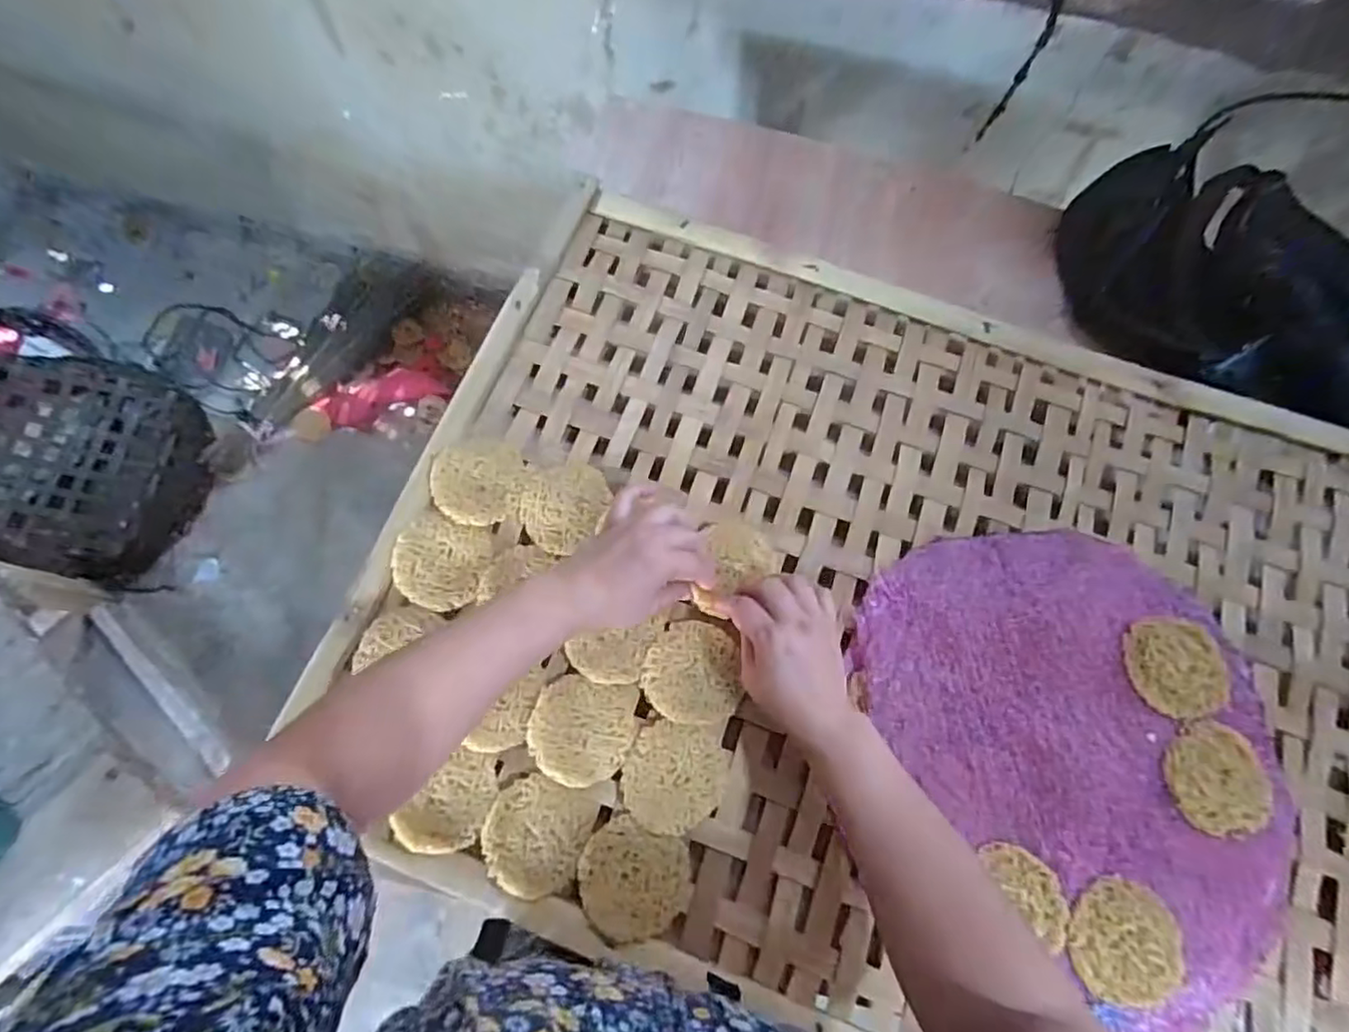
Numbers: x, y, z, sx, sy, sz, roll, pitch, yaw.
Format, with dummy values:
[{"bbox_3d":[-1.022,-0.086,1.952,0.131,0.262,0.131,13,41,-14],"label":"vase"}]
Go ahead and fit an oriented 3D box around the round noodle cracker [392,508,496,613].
[{"bbox_3d":[-0.191,0.037,0.525,0.074,0.010,0.074,2,70,-4],"label":"round noodle cracker"}]

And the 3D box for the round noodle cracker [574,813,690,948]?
[{"bbox_3d":[-0.030,0.264,0.465,0.078,0.010,0.074,2,70,-4],"label":"round noodle cracker"}]

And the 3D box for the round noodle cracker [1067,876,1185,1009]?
[{"bbox_3d":[0.316,0.299,0.452,0.072,0.015,0.078,2,70,-4],"label":"round noodle cracker"}]

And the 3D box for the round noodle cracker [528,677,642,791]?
[{"bbox_3d":[-0.070,0.163,0.489,0.076,0.009,0.076,2,70,-4],"label":"round noodle cracker"}]

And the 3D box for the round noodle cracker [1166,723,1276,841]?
[{"bbox_3d":[0.410,0.197,0.483,0.078,0.010,0.078,2,70,-4],"label":"round noodle cracker"}]

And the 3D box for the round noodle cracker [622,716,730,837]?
[{"bbox_3d":[0.001,0.197,0.488,0.076,0.011,0.078,2,70,-4],"label":"round noodle cracker"}]

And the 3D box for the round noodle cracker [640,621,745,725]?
[{"bbox_3d":[0.013,0.123,0.506,0.074,0.007,0.076,-5,70,-7],"label":"round noodle cracker"}]

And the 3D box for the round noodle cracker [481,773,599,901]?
[{"bbox_3d":[-0.101,0.232,0.468,0.073,0.004,0.076,2,70,-4],"label":"round noodle cracker"}]

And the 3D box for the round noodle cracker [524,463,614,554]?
[{"bbox_3d":[-0.093,-0.009,0.541,0.068,0.010,0.079,20,70,3],"label":"round noodle cracker"}]

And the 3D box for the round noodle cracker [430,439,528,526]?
[{"bbox_3d":[-0.165,-0.030,0.546,0.076,0.013,0.078,0,70,-1],"label":"round noodle cracker"}]

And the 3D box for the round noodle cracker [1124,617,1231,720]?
[{"bbox_3d":[0.399,0.119,0.509,0.078,0.012,0.075,2,70,-4],"label":"round noodle cracker"}]

